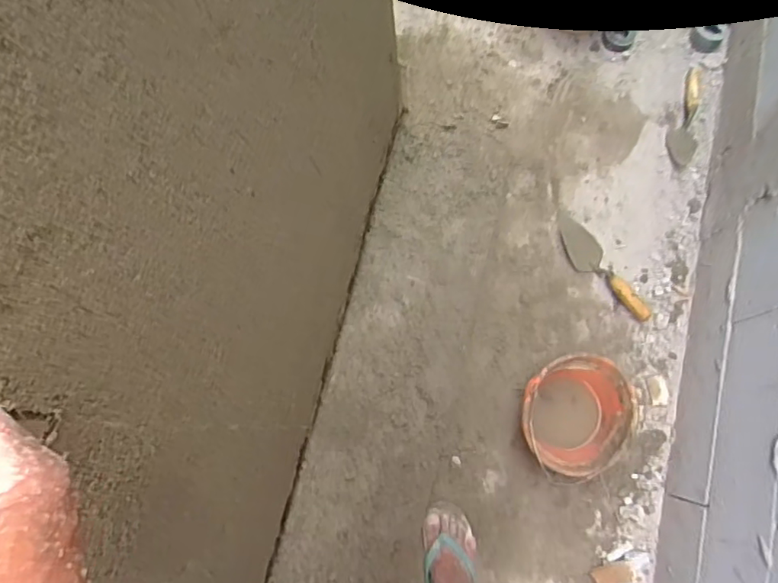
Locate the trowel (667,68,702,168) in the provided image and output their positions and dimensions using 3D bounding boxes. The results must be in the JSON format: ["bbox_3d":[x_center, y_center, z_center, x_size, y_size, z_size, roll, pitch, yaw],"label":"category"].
[{"bbox_3d":[0.794,-0.466,1.443,0.063,0.052,0.266,10,91,3],"label":"trowel"}]

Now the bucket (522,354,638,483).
[{"bbox_3d":[0.406,0.275,1.210,0.239,0.173,0.229,-1,76,3],"label":"bucket"}]

